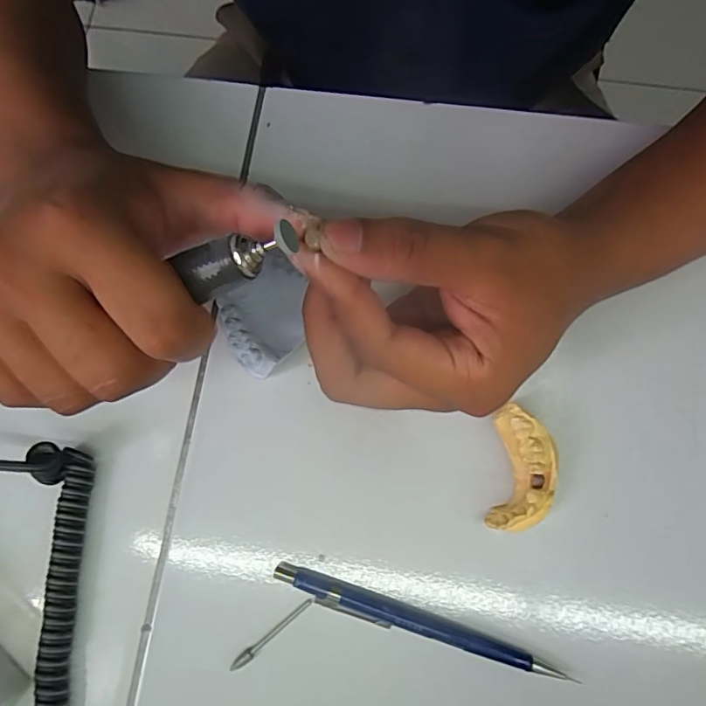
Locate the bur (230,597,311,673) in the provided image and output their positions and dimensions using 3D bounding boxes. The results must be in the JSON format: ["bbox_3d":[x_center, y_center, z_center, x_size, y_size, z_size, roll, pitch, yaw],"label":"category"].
[{"bbox_3d":[-0.038,0.131,0.235,0.045,0.004,0.005,-40,79,-9],"label":"bur"}]

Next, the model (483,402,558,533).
[{"bbox_3d":[0.080,0.055,0.239,0.026,0.022,0.056,7,77,3],"label":"model"}]

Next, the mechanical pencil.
[{"bbox_3d":[0.028,0.124,0.231,0.133,0.010,0.013,18,78,6],"label":"mechanical pencil"}]

